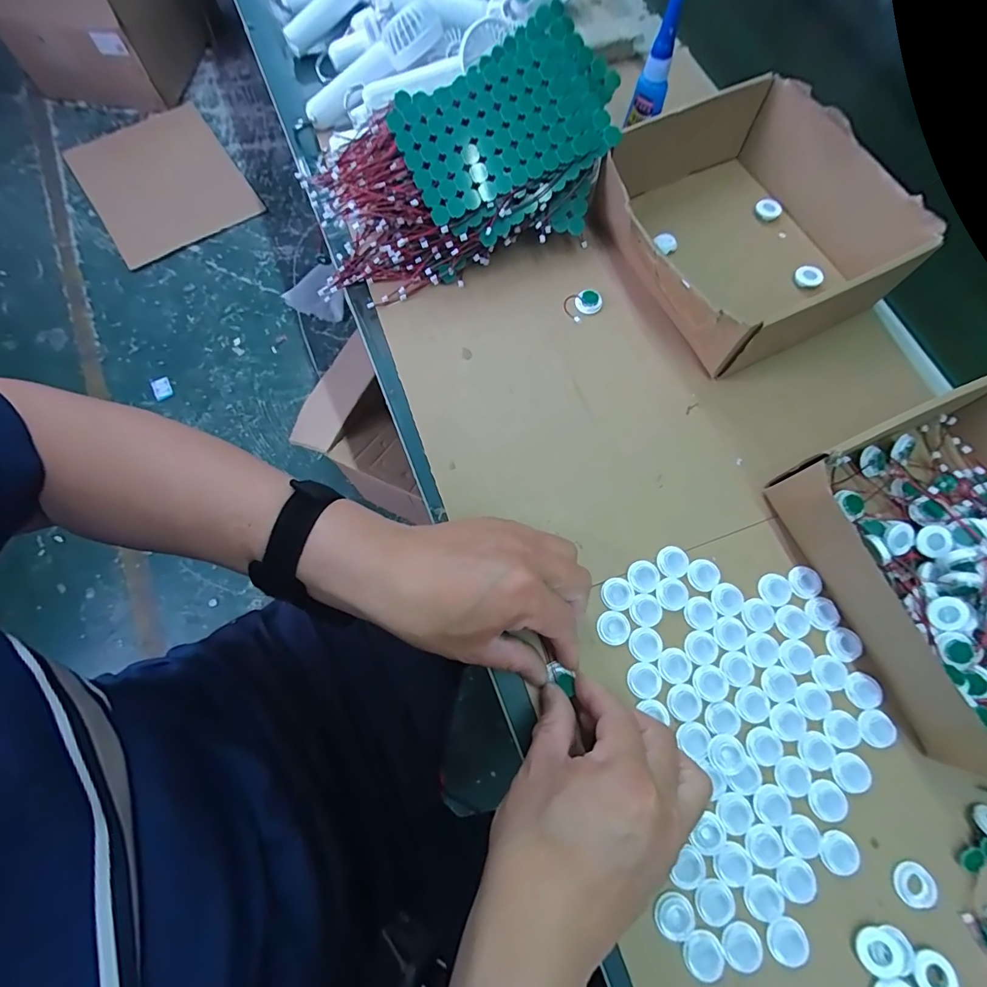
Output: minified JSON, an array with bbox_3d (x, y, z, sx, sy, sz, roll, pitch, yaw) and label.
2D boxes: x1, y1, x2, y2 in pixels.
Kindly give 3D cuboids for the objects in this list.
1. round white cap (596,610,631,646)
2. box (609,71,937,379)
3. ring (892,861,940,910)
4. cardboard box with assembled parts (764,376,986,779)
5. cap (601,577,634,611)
[{"bbox_3d":[0.084,0.094,0.324,0.022,0.004,0.022,0,72,-1],"label":"round white cap"},{"bbox_3d":[0.210,-0.225,0.393,0.191,0.069,0.207,-25,74,-9],"label":"box"},{"bbox_3d":[0.256,0.238,0.281,0.023,0.004,0.022,0,72,-1],"label":"ring"},{"bbox_3d":[0.330,0.043,0.308,0.197,0.062,0.214,-24,74,-8],"label":"cardboard box with assembled parts"},{"bbox_3d":[0.089,0.072,0.331,0.022,0.004,0.023,0,72,-1],"label":"cap"}]

